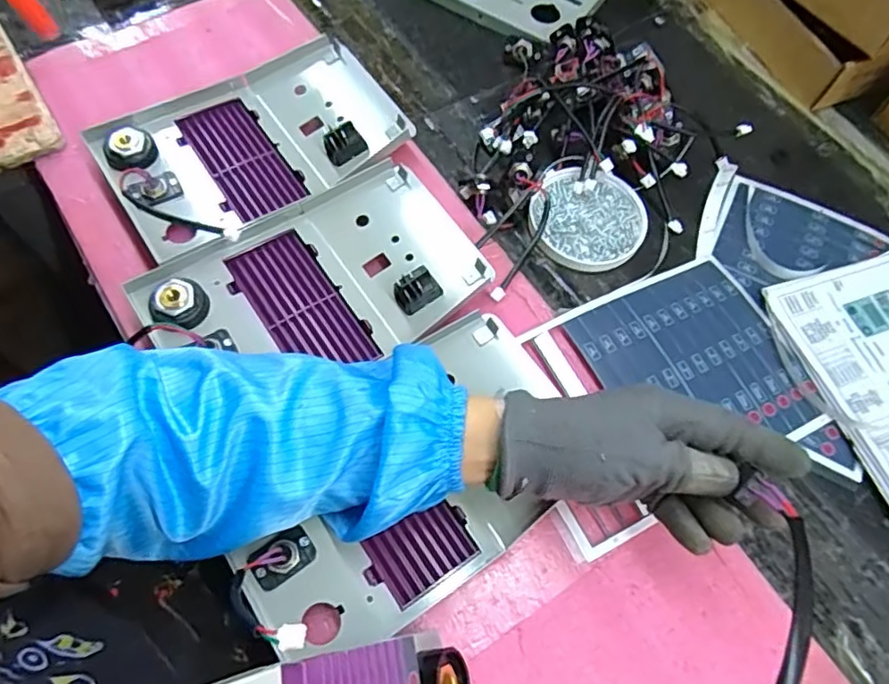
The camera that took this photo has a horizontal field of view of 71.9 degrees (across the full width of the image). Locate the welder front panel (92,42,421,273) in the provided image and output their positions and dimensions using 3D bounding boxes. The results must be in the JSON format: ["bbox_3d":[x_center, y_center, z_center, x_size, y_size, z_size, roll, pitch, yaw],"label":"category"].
[{"bbox_3d":[-0.156,-0.163,0.512,0.230,0.041,0.163,-33,68,-19],"label":"welder front panel"}]

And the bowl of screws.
[{"bbox_3d":[0.123,-0.107,0.518,0.099,0.018,0.094,2,61,-3],"label":"bowl of screws"}]

